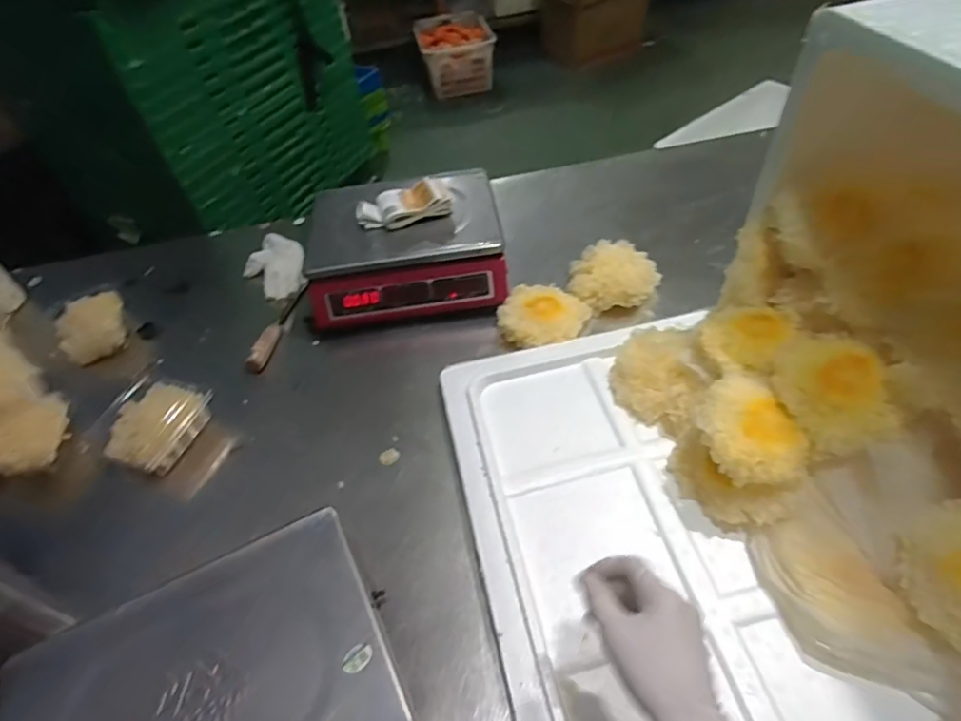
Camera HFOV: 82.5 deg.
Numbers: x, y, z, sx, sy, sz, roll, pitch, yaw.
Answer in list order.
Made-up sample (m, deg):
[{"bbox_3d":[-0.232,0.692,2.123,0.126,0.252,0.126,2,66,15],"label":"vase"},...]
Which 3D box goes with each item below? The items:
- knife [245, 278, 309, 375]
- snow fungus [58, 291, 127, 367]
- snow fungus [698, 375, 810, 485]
[{"bbox_3d":[-0.315,-0.067,0.856,0.025,0.023,0.208,3,49,9],"label":"knife"},{"bbox_3d":[-0.605,-0.052,0.862,0.104,0.057,0.096,-36,54,-23],"label":"snow fungus"},{"bbox_3d":[0.267,0.069,0.547,0.079,0.048,0.115,-19,49,-10],"label":"snow fungus"}]

